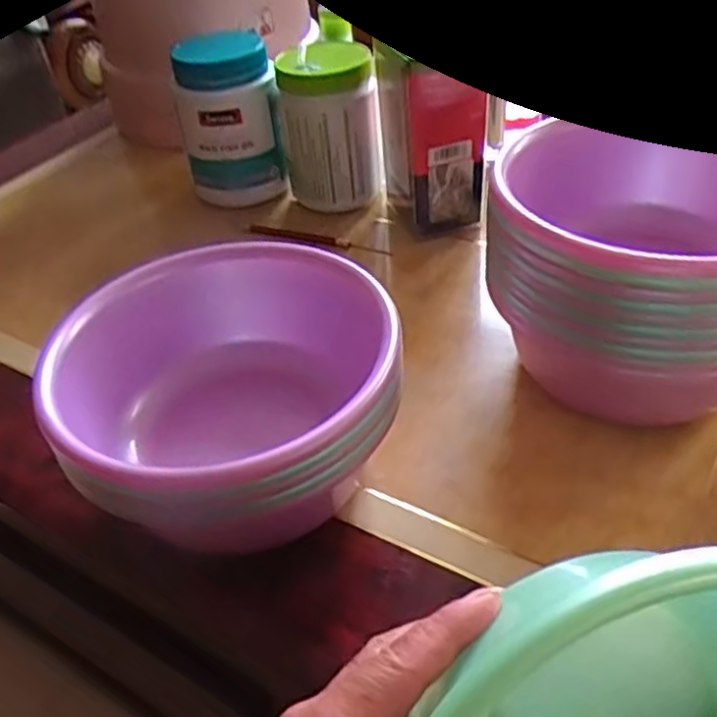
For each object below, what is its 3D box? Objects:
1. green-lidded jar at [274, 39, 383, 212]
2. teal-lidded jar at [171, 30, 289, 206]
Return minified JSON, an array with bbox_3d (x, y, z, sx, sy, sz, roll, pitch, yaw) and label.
[{"bbox_3d":[-0.031,-0.250,0.797,0.099,0.148,0.107,-4,40,3],"label":"green-lidded jar"},{"bbox_3d":[-0.144,-0.266,0.821,0.106,0.160,0.106,-4,40,3],"label":"teal-lidded jar"}]

